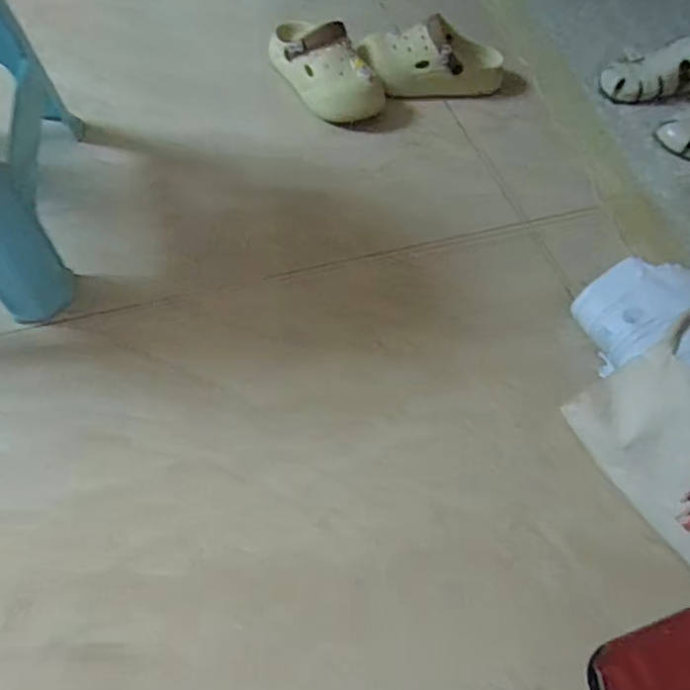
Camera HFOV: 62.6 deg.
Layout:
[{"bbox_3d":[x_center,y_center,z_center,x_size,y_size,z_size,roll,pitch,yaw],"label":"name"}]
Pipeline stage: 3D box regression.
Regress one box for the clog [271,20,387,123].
[{"bbox_3d":[-0.038,-0.457,0.913,0.104,0.087,0.222,-40,70,-23],"label":"clog"}]

